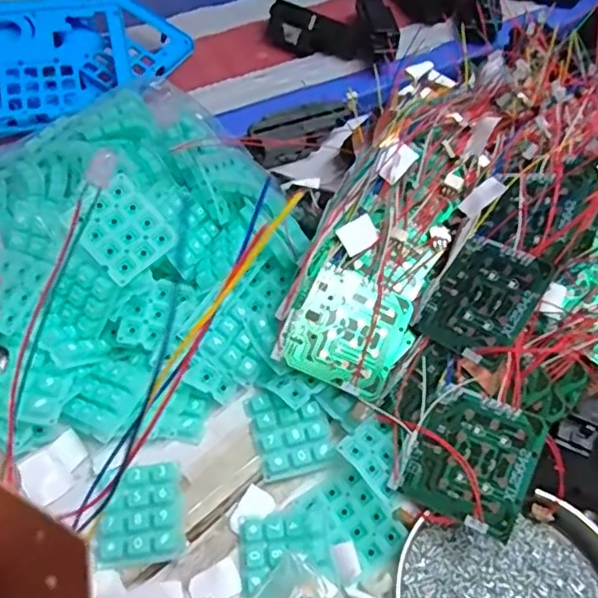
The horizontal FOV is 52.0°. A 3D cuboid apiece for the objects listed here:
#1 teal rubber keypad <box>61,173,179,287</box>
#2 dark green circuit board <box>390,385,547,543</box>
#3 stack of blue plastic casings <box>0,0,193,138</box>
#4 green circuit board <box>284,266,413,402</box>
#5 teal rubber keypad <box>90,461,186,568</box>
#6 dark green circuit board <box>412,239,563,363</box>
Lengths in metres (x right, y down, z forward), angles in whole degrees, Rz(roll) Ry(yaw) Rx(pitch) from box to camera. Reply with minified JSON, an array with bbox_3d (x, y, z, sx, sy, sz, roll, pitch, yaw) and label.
[{"bbox_3d":[-0.113,-0.045,0.391,0.050,0.005,0.057,-41,90,-20],"label":"teal rubber keypad"},{"bbox_3d":[0.100,0.093,0.359,0.069,0.004,0.071,20,81,29],"label":"dark green circuit board"},{"bbox_3d":[-0.225,-0.216,0.546,0.259,0.073,0.158,-24,59,-19],"label":"stack of blue plastic casings"},{"bbox_3d":[0.032,0.021,0.399,0.067,0.004,0.071,24,79,-1],"label":"green circuit board"},{"bbox_3d":[-0.093,0.125,0.358,0.050,0.007,0.054,-4,55,-13],"label":"teal rubber keypad"},{"bbox_3d":[0.113,0.001,0.380,0.064,0.004,0.071,35,94,47],"label":"dark green circuit board"}]

